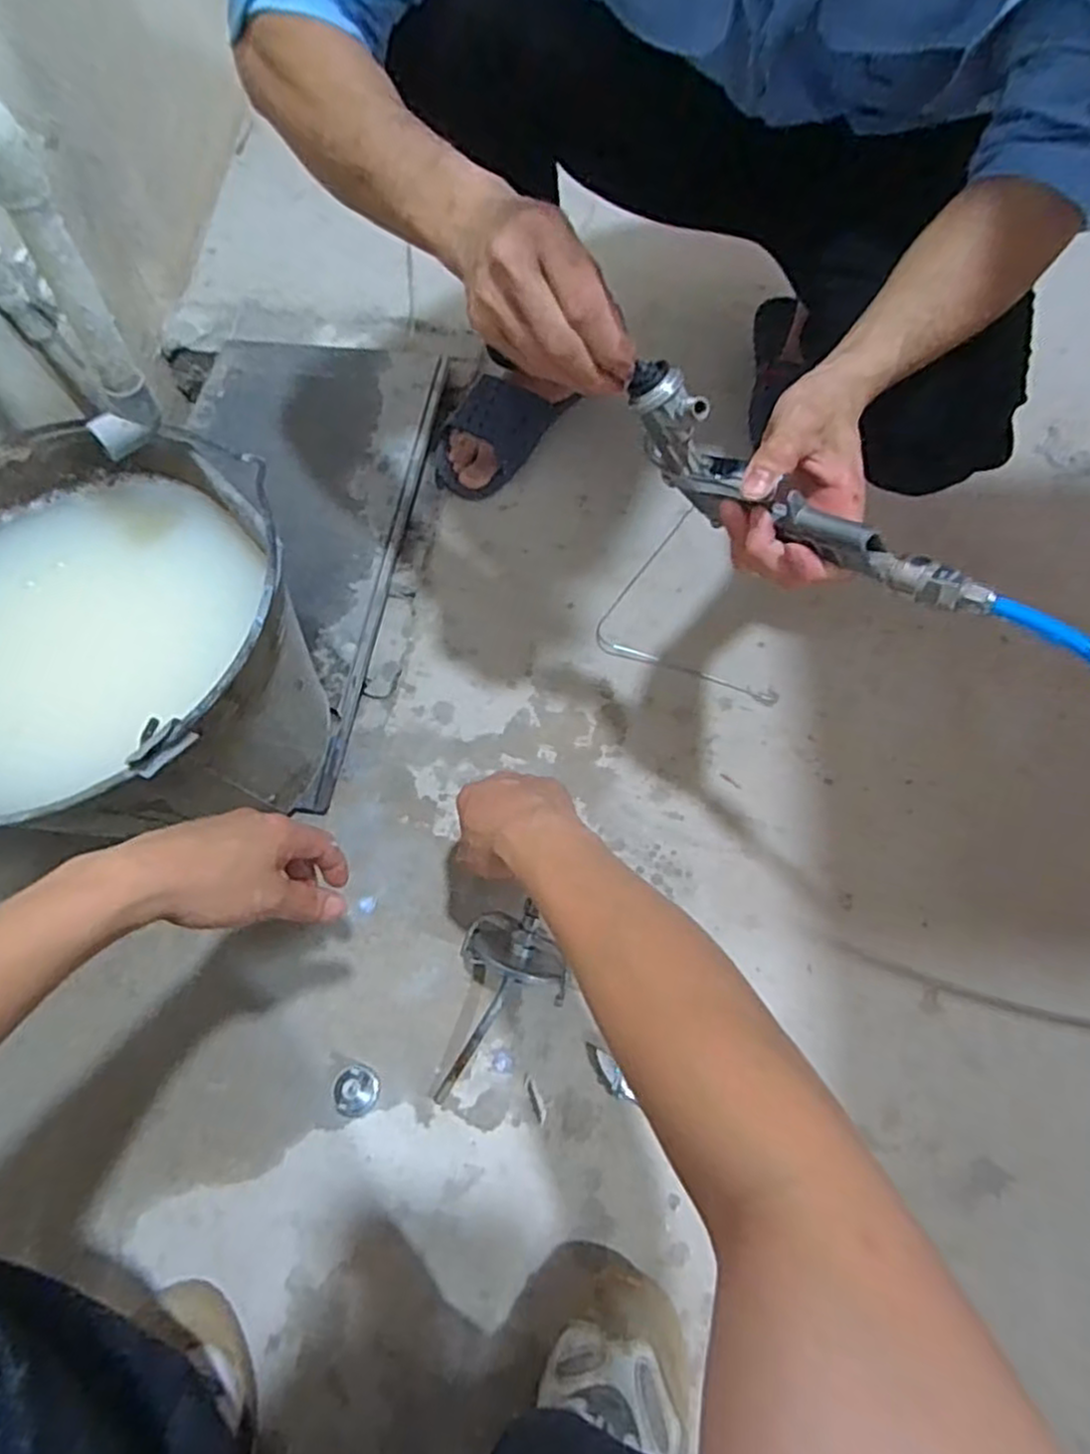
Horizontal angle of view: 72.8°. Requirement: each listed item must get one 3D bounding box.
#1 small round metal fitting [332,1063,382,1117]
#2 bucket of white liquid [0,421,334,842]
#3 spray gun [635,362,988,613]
[{"bbox_3d":[-0.157,0.303,0.615,0.032,0.026,0.037,24,67,14],"label":"small round metal fitting"},{"bbox_3d":[-0.337,-0.035,0.614,0.303,0.255,0.306,26,68,13],"label":"bucket of white liquid"},{"bbox_3d":[0.142,-0.125,0.419,0.222,0.077,0.029,39,71,18],"label":"spray gun"}]

